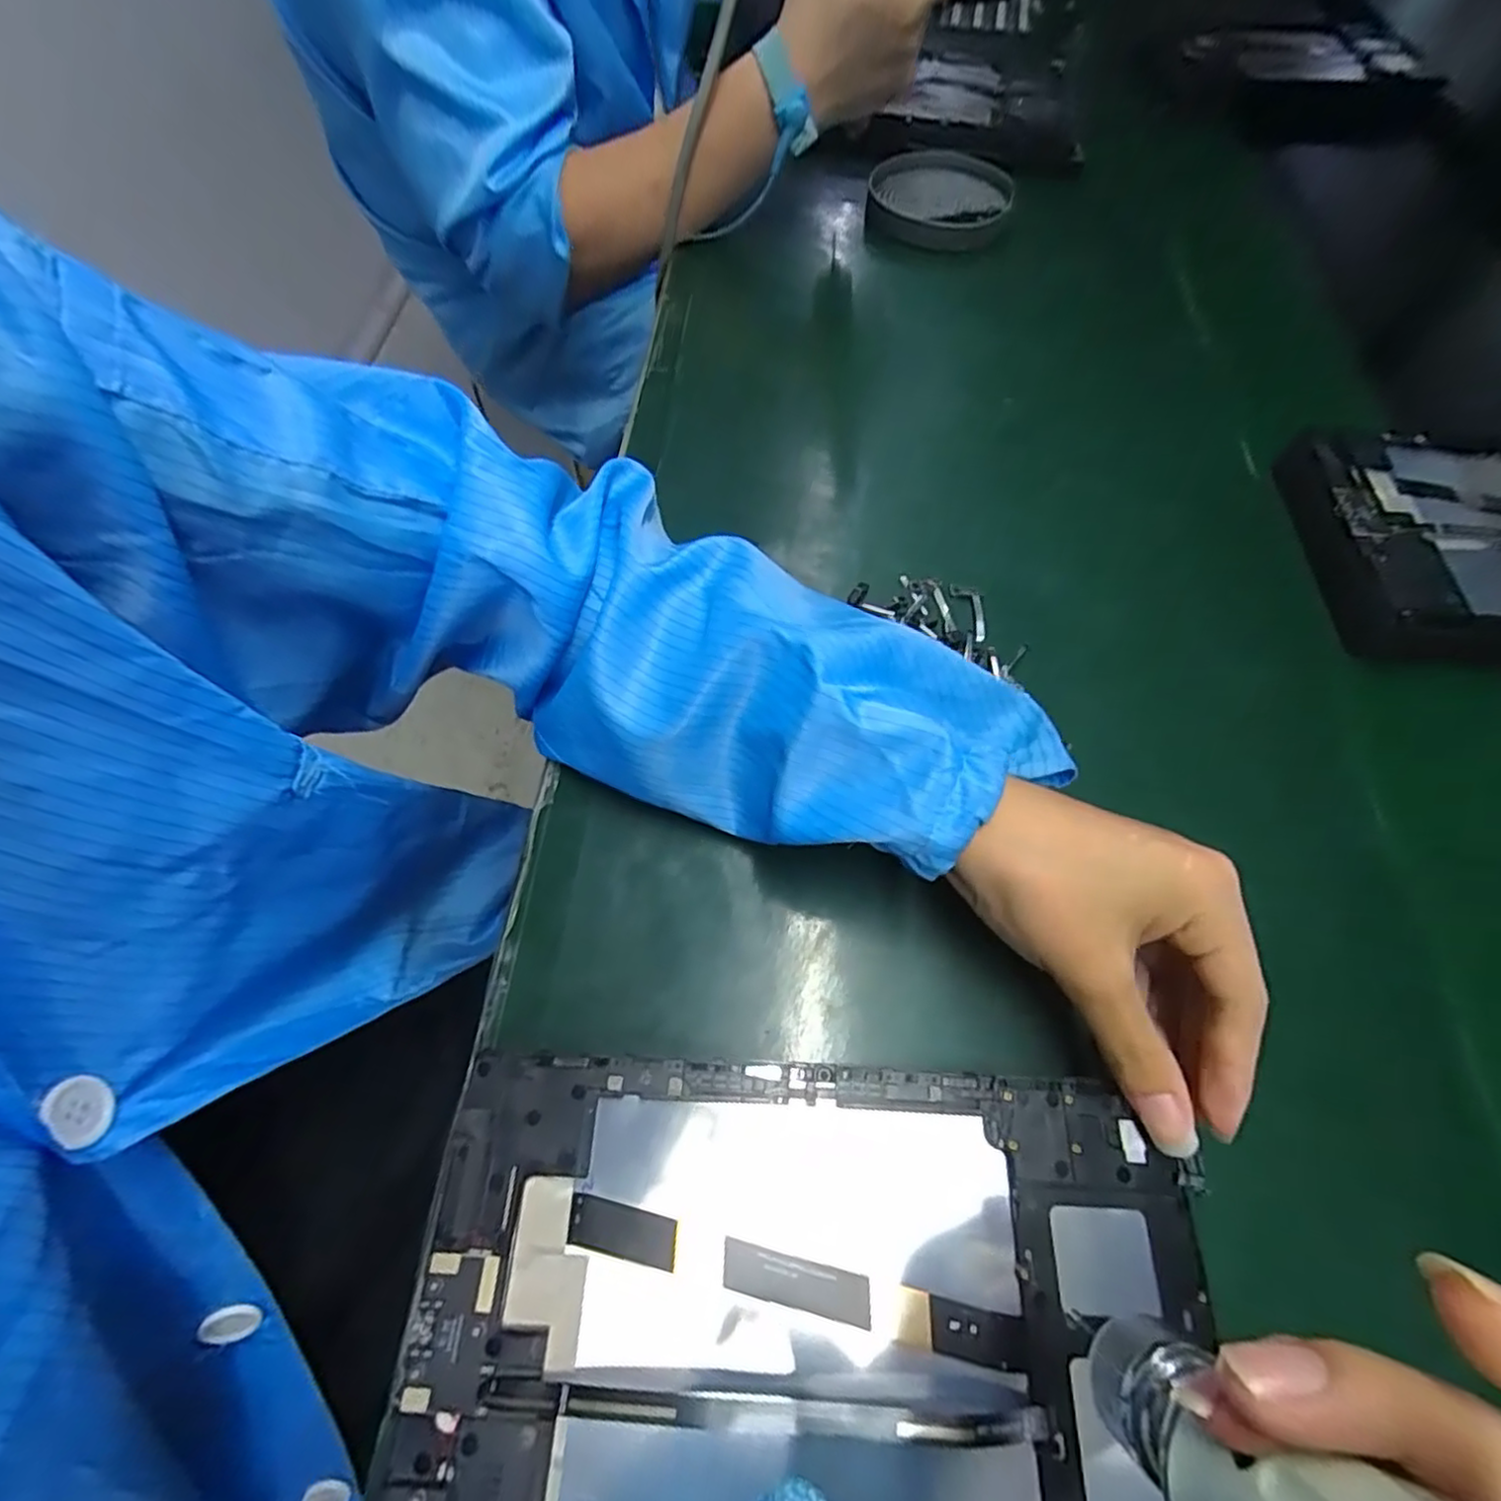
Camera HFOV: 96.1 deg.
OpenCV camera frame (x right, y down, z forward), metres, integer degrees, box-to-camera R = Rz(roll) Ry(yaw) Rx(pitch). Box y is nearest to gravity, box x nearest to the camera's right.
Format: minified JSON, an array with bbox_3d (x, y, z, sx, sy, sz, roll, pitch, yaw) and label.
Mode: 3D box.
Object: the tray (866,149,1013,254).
[{"bbox_3d":[0.156,-0.456,0.555,0.112,0.023,0.112,0,62,0],"label":"tray"}]

